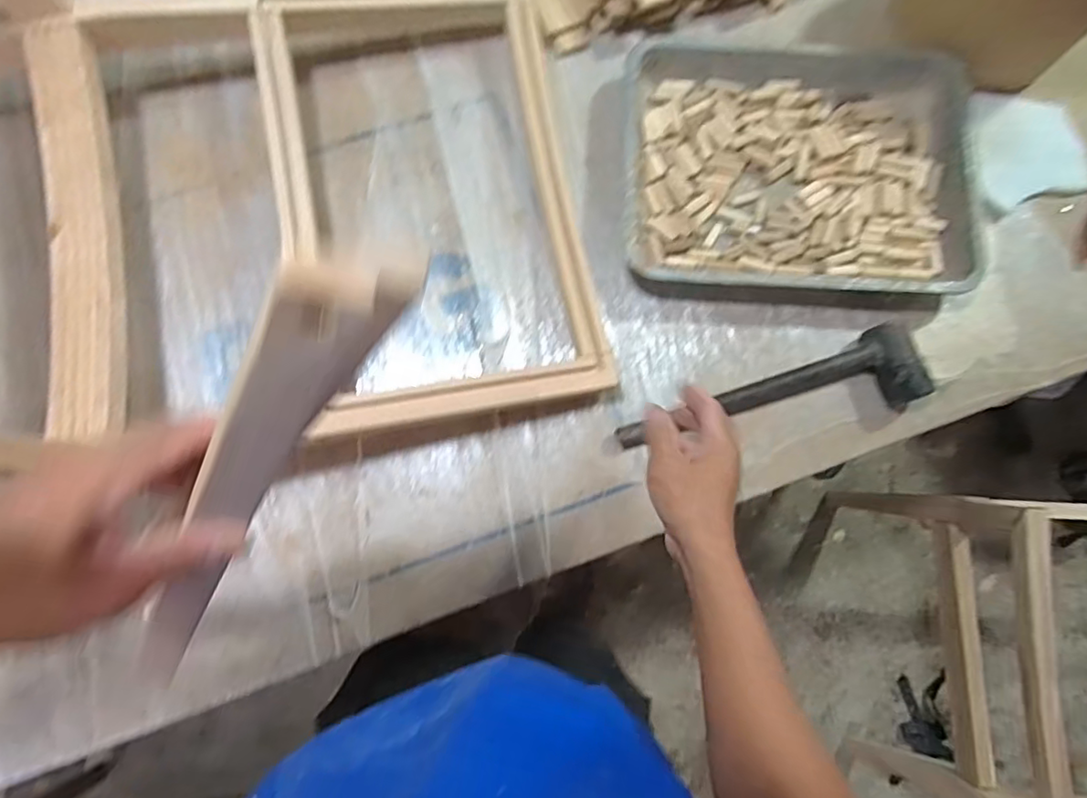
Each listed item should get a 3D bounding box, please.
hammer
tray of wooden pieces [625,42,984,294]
[{"bbox_3d":[0.241,-0.005,0.635,0.329,0.048,0.083,-14,80,0],"label":"hammer"},{"bbox_3d":[0.282,-0.258,0.675,0.381,0.043,0.294,1,80,0],"label":"tray of wooden pieces"}]

